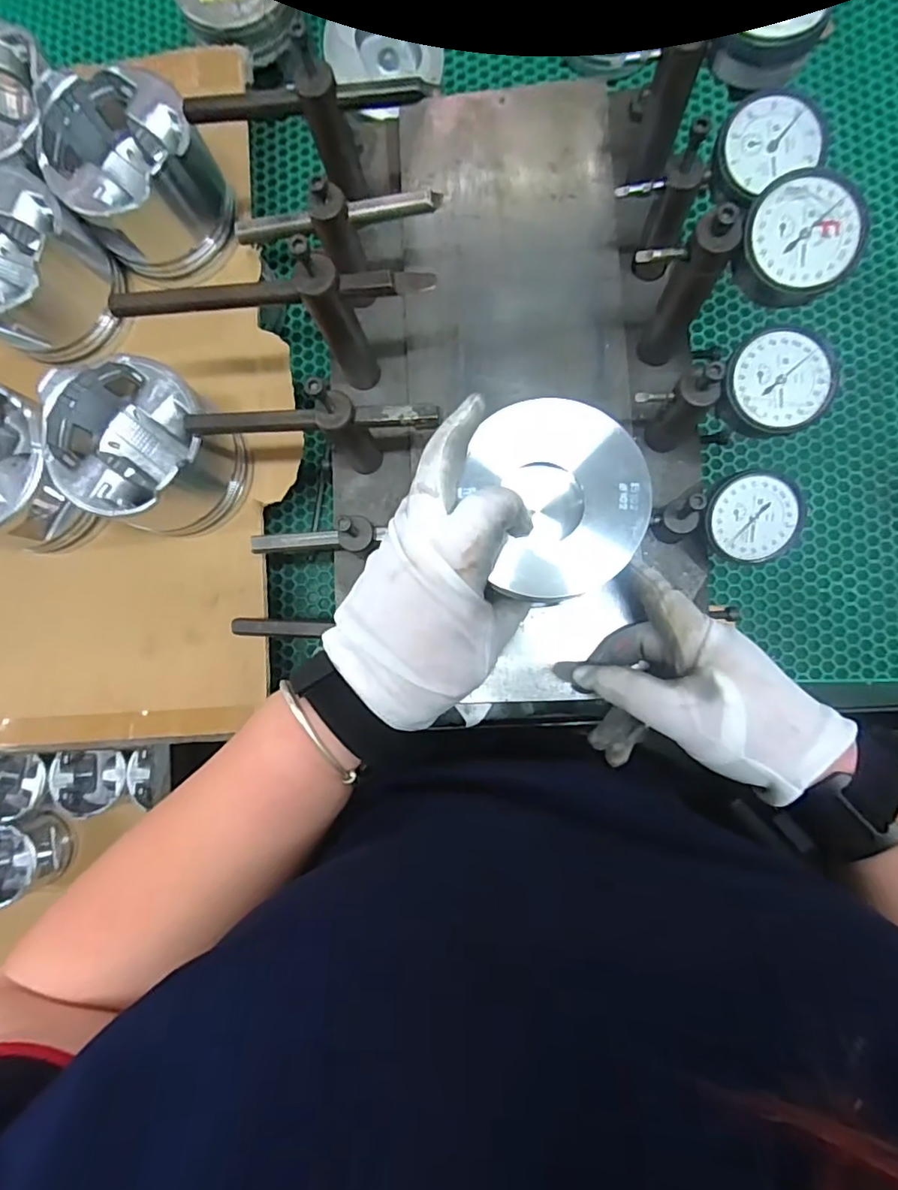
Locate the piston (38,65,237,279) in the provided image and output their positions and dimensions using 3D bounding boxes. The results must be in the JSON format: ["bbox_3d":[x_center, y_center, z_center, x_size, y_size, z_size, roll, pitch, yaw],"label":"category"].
[{"bbox_3d":[-0.215,-0.291,0.388,0.093,0.078,0.098,0,86,3],"label":"piston"}]

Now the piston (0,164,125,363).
[{"bbox_3d":[-0.296,-0.226,0.384,0.105,0.069,0.099,39,89,5],"label":"piston"}]

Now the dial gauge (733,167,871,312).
[{"bbox_3d":[0.170,-0.171,0.269,0.054,0.026,0.050,0,86,3],"label":"dial gauge"}]

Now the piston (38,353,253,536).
[{"bbox_3d":[-0.201,-0.094,0.371,0.105,0.075,0.099,28,88,5],"label":"piston"}]

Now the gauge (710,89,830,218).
[{"bbox_3d":[0.171,-0.243,0.301,0.053,0.020,0.048,-28,85,1],"label":"gauge"}]

